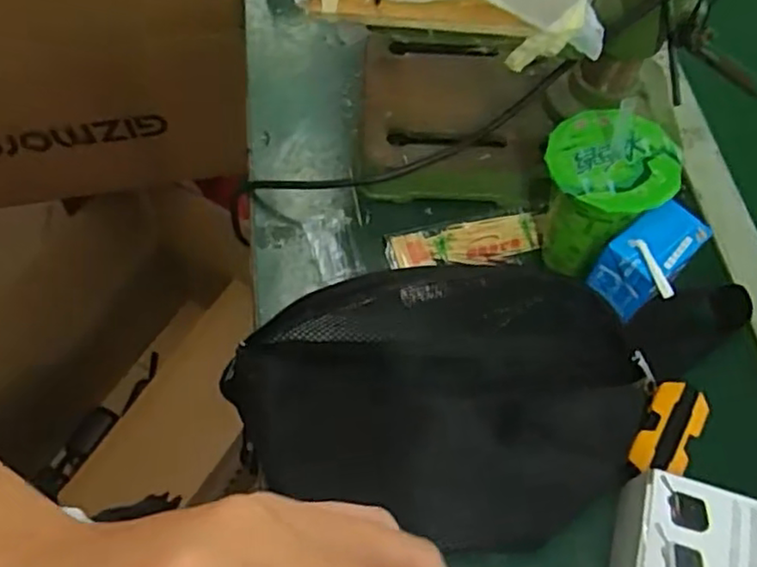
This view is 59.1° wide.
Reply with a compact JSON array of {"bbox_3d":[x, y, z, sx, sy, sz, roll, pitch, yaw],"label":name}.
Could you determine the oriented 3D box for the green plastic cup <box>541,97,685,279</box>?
[{"bbox_3d":[0.160,-0.057,0.508,0.085,0.128,0.082,1,61,-1],"label":"green plastic cup"}]

